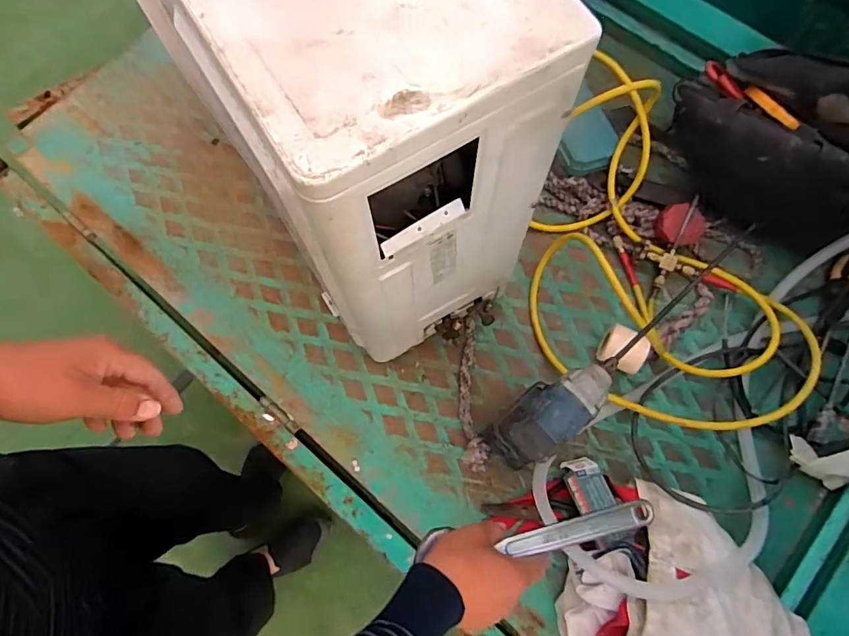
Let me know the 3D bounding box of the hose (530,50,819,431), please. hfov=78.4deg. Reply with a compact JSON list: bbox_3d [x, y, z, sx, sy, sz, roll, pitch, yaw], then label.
[{"bbox_3d":[0.353,-0.077,0.774,0.343,0.206,0.521,-36,76,-13],"label":"hose"}]

